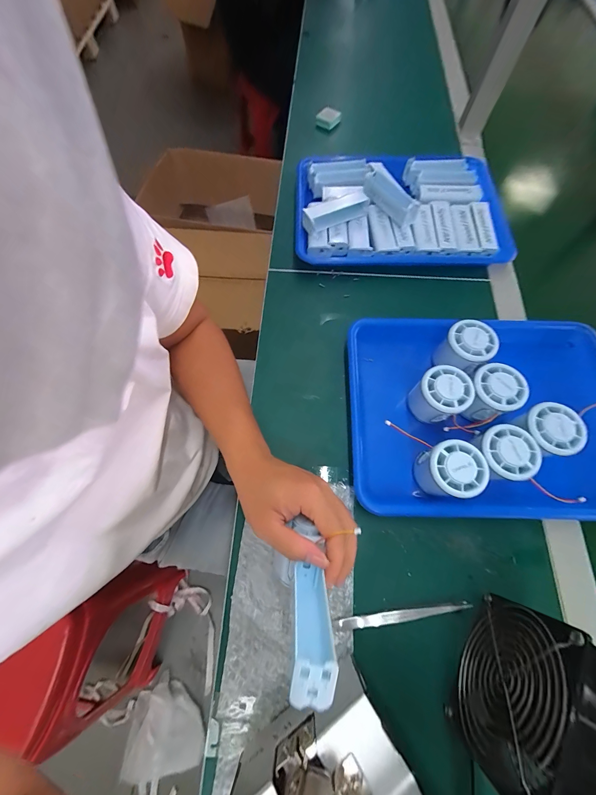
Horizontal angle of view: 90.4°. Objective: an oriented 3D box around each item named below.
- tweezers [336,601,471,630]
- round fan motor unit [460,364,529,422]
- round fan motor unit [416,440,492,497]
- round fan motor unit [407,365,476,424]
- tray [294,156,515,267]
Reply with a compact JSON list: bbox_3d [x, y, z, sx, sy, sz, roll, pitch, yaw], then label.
[{"bbox_3d":[0.105,0.221,0.298,0.137,0.013,0.011,-6,69,-3],"label":"tweezers"},{"bbox_3d":[0.229,-0.003,0.358,0.057,0.057,0.059,21,70,7],"label":"round fan motor unit"},{"bbox_3d":[0.165,0.078,0.324,0.053,0.052,0.054,0,69,-1],"label":"round fan motor unit"},{"bbox_3d":[0.167,0.000,0.357,0.056,0.060,0.054,0,69,-1],"label":"round fan motor unit"},{"bbox_3d":[0.167,-0.325,0.497,0.341,0.055,0.248,0,69,-1],"label":"tray"}]

